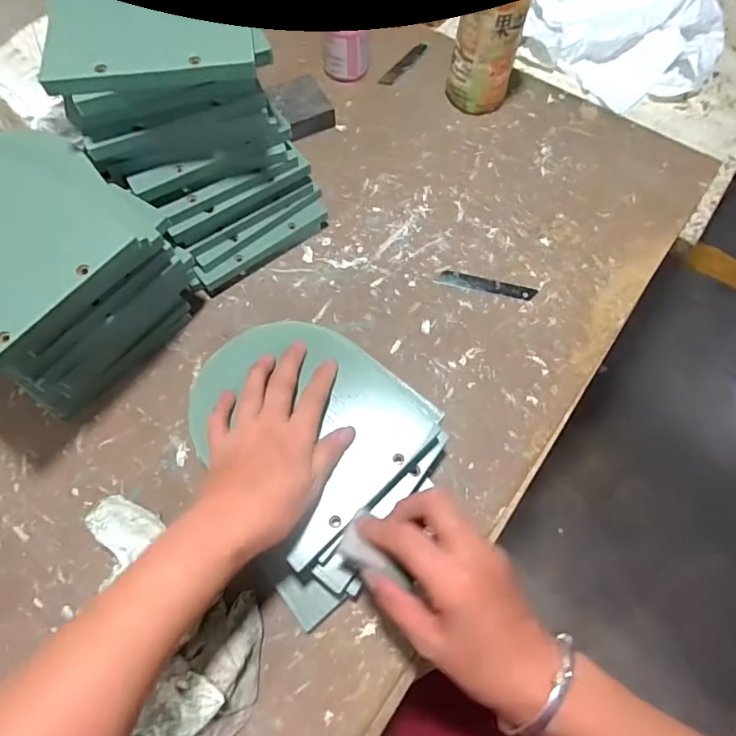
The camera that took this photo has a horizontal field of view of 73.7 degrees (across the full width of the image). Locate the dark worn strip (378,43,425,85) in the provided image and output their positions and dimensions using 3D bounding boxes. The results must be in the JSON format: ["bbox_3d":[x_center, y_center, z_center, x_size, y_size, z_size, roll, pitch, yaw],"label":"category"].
[{"bbox_3d":[0.047,-0.397,0.640,0.018,0.004,0.094,34,72,11],"label":"dark worn strip"}]

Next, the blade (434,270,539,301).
[{"bbox_3d":[0.121,-0.084,0.503,0.100,0.004,0.017,14,67,5],"label":"blade"}]

